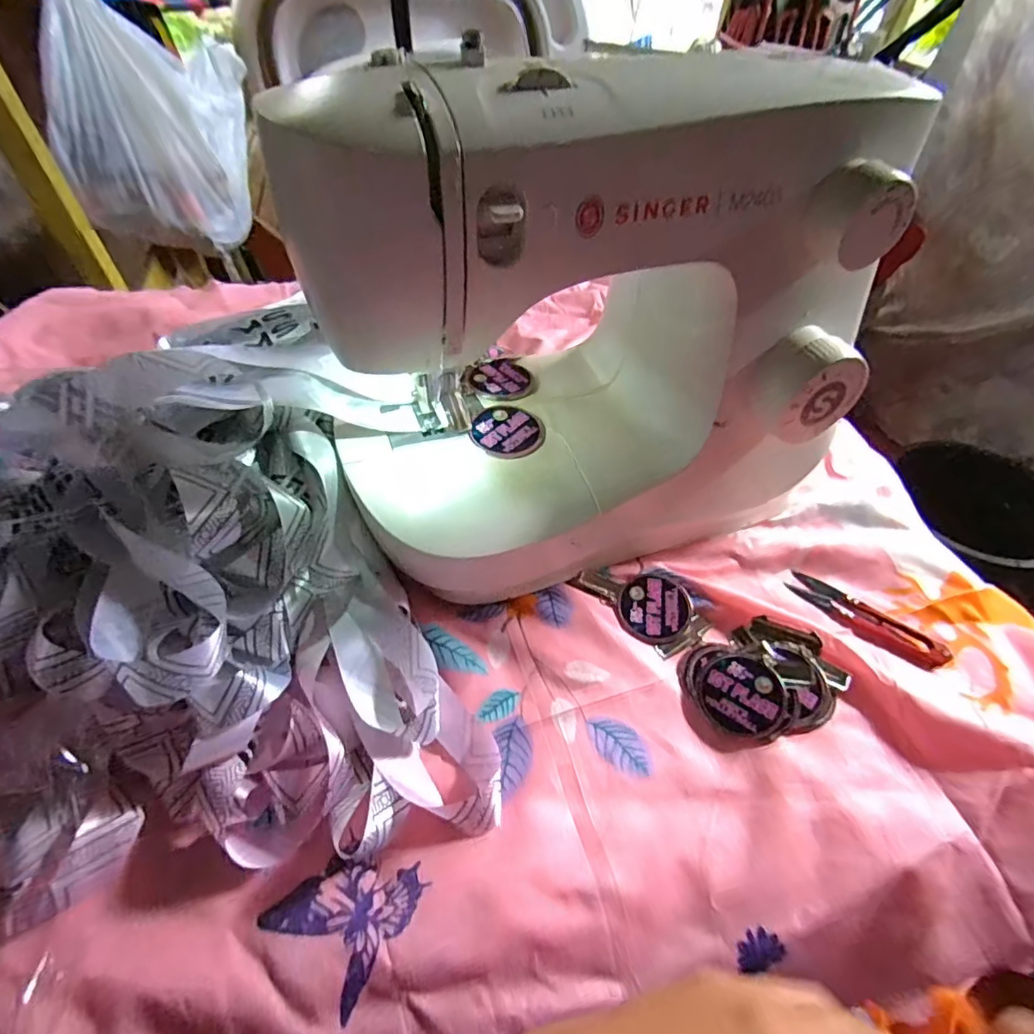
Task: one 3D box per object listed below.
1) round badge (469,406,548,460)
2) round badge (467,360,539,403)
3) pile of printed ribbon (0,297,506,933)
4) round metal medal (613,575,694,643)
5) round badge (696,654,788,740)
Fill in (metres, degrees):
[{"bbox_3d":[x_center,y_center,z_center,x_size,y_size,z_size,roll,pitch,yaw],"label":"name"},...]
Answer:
[{"bbox_3d":[-0.007,-0.060,0.380,0.048,0.004,0.050,1,52,-1],"label":"round badge"},{"bbox_3d":[-0.012,-0.104,0.420,0.048,0.008,0.050,1,52,-1],"label":"round badge"},{"bbox_3d":[-0.181,0.022,0.313,0.270,0.124,0.338,-12,54,-11],"label":"pile of printed ribbon"},{"bbox_3d":[0.095,0.062,0.383,0.049,0.004,0.049,1,52,-1],"label":"round metal medal"},{"bbox_3d":[0.137,0.108,0.339,0.049,0.004,0.048,-8,58,12],"label":"round badge"}]

